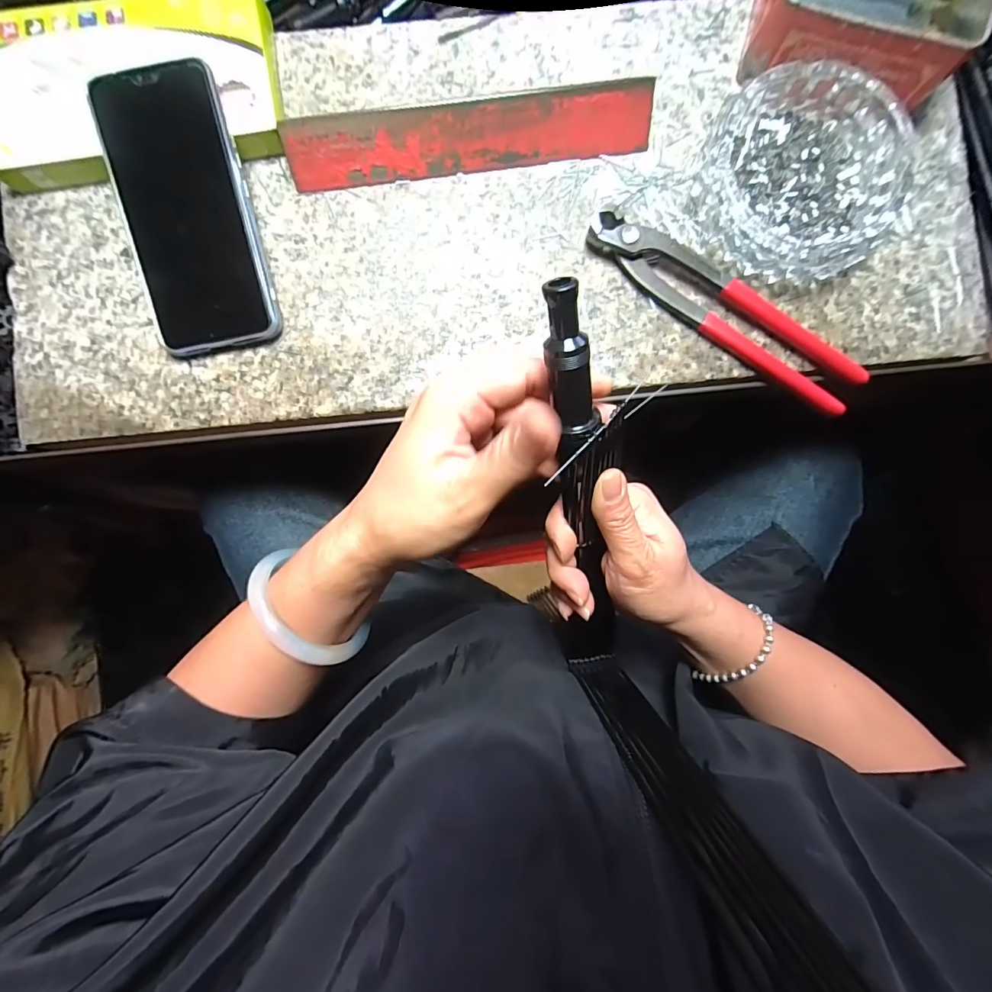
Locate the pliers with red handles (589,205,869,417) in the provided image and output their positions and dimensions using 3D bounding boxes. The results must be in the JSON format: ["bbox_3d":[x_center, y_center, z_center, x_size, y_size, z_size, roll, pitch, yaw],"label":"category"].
[{"bbox_3d":[0.147,-0.122,0.282,0.192,0.018,0.038,36,88,-1],"label":"pliers with red handles"}]

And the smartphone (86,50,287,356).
[{"bbox_3d":[-0.189,-0.171,0.270,0.077,0.008,0.157,-11,99,3],"label":"smartphone"}]

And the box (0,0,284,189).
[{"bbox_3d":[-0.227,-0.253,0.277,0.177,0.031,0.088,-7,89,-2],"label":"box"}]

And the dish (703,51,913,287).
[{"bbox_3d":[0.203,-0.204,0.280,0.124,0.031,0.119,0,89,-1],"label":"dish"}]

